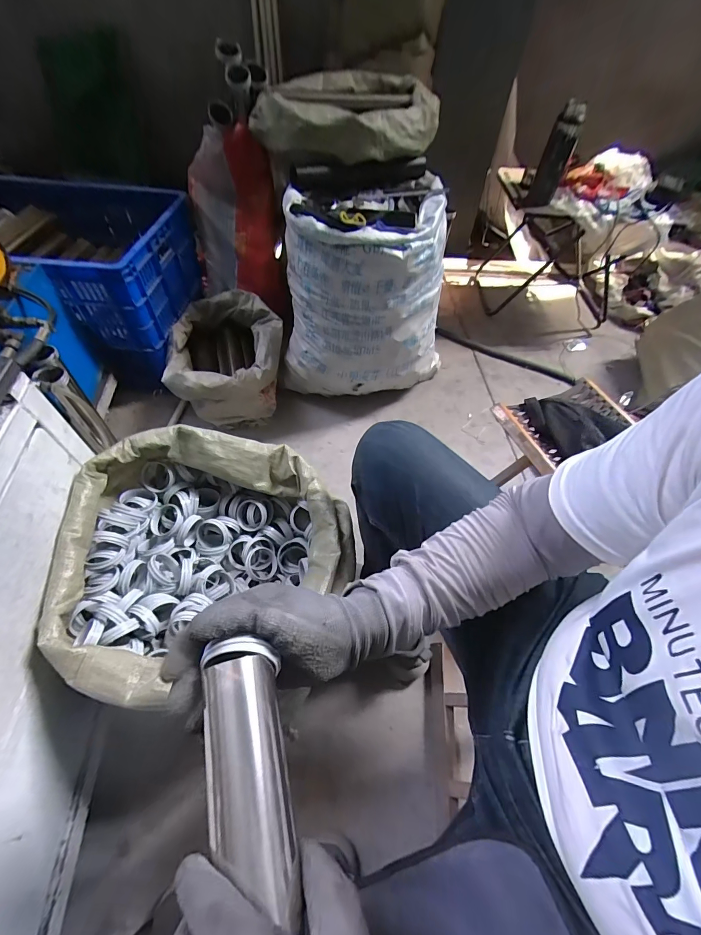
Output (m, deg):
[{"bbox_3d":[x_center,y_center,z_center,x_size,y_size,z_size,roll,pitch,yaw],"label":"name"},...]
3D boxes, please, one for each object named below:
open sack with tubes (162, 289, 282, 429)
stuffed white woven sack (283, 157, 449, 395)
[{"bbox_3d":[-0.357,-0.322,1.117,0.306,0.187,0.371,-4,55,-7],"label":"open sack with tubes"},{"bbox_3d":[0.045,-0.499,1.060,0.459,0.473,0.386,0,55,-5],"label":"stuffed white woven sack"}]

